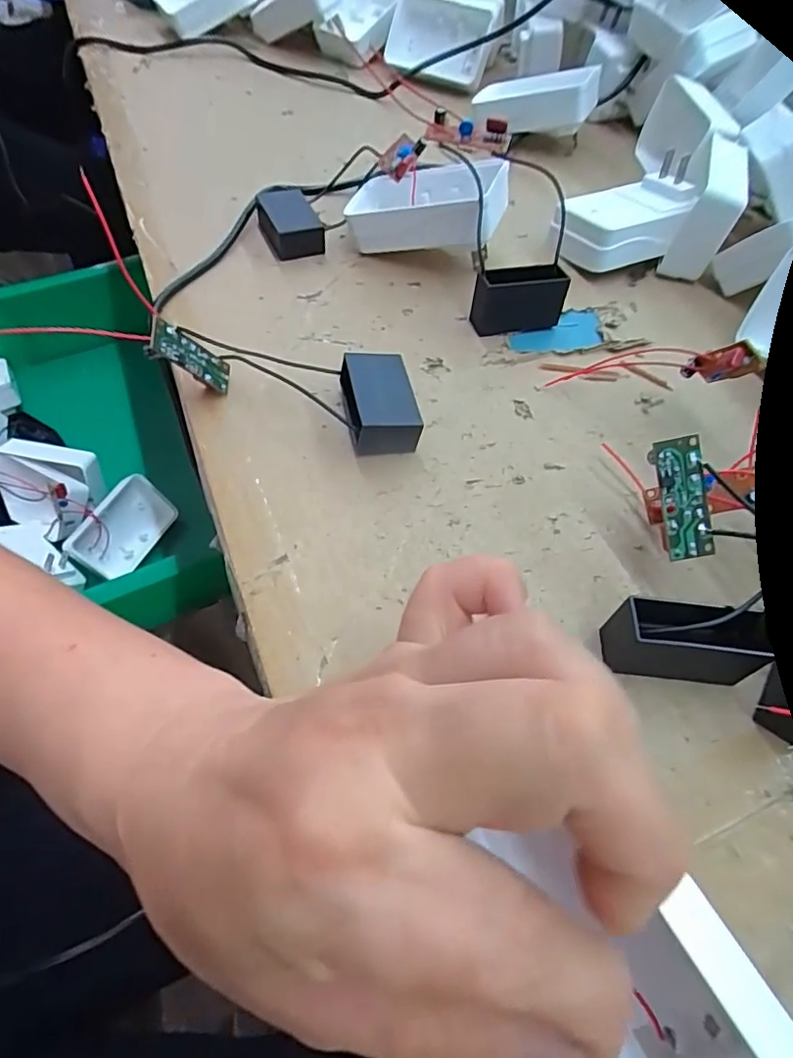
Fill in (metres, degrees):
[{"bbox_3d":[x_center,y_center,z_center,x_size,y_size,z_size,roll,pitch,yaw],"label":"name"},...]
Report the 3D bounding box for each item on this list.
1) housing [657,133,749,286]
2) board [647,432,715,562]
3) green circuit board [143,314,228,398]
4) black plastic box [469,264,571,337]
[{"bbox_3d":[0.197,-0.202,0.352,0.027,0.055,0.086,22,58,10],"label":"housing"},{"bbox_3d":[0.105,-0.011,0.203,0.016,0.004,0.044,-11,96,6],"label":"board"},{"bbox_3d":[-0.093,-0.077,0.252,0.007,0.044,0.015,-2,78,26],"label":"green circuit board"},{"bbox_3d":[0.067,-0.126,0.305,0.049,0.029,0.018,-11,58,-12],"label":"black plastic box"}]

